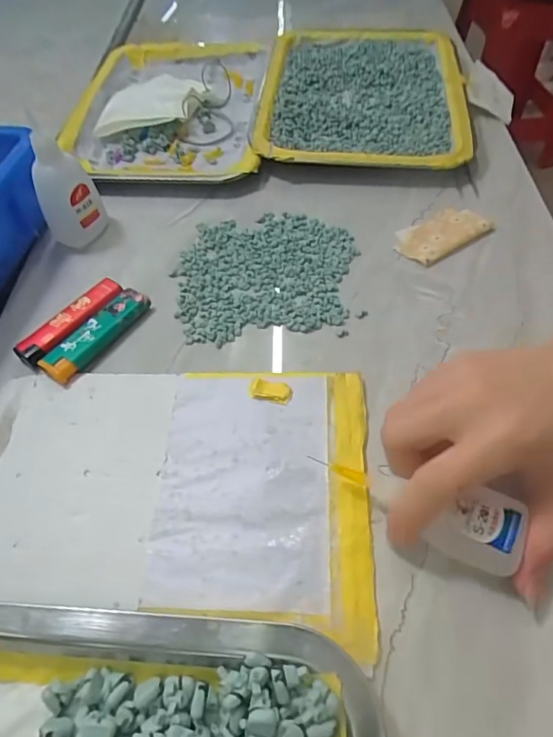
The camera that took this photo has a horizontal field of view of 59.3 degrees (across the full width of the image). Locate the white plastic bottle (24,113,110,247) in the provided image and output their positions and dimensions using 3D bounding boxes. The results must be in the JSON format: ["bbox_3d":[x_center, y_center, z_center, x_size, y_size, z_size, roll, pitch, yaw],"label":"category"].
[{"bbox_3d":[-0.150,-0.130,0.344,0.028,0.076,0.036,13,56,11],"label":"white plastic bottle"}]

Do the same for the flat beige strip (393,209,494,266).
[{"bbox_3d":[0.123,-0.101,0.361,0.074,0.006,0.041,-29,59,-18],"label":"flat beige strip"}]

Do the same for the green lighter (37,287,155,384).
[{"bbox_3d":[-0.116,-0.023,0.316,0.025,0.010,0.079,31,61,21],"label":"green lighter"}]

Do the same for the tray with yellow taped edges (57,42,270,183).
[{"bbox_3d":[-0.102,-0.257,0.474,0.172,0.021,0.252,1,54,2],"label":"tray with yellow taped edges"}]

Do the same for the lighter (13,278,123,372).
[{"bbox_3d":[-0.136,-0.031,0.324,0.023,0.010,0.079,30,60,21],"label":"lighter"}]

